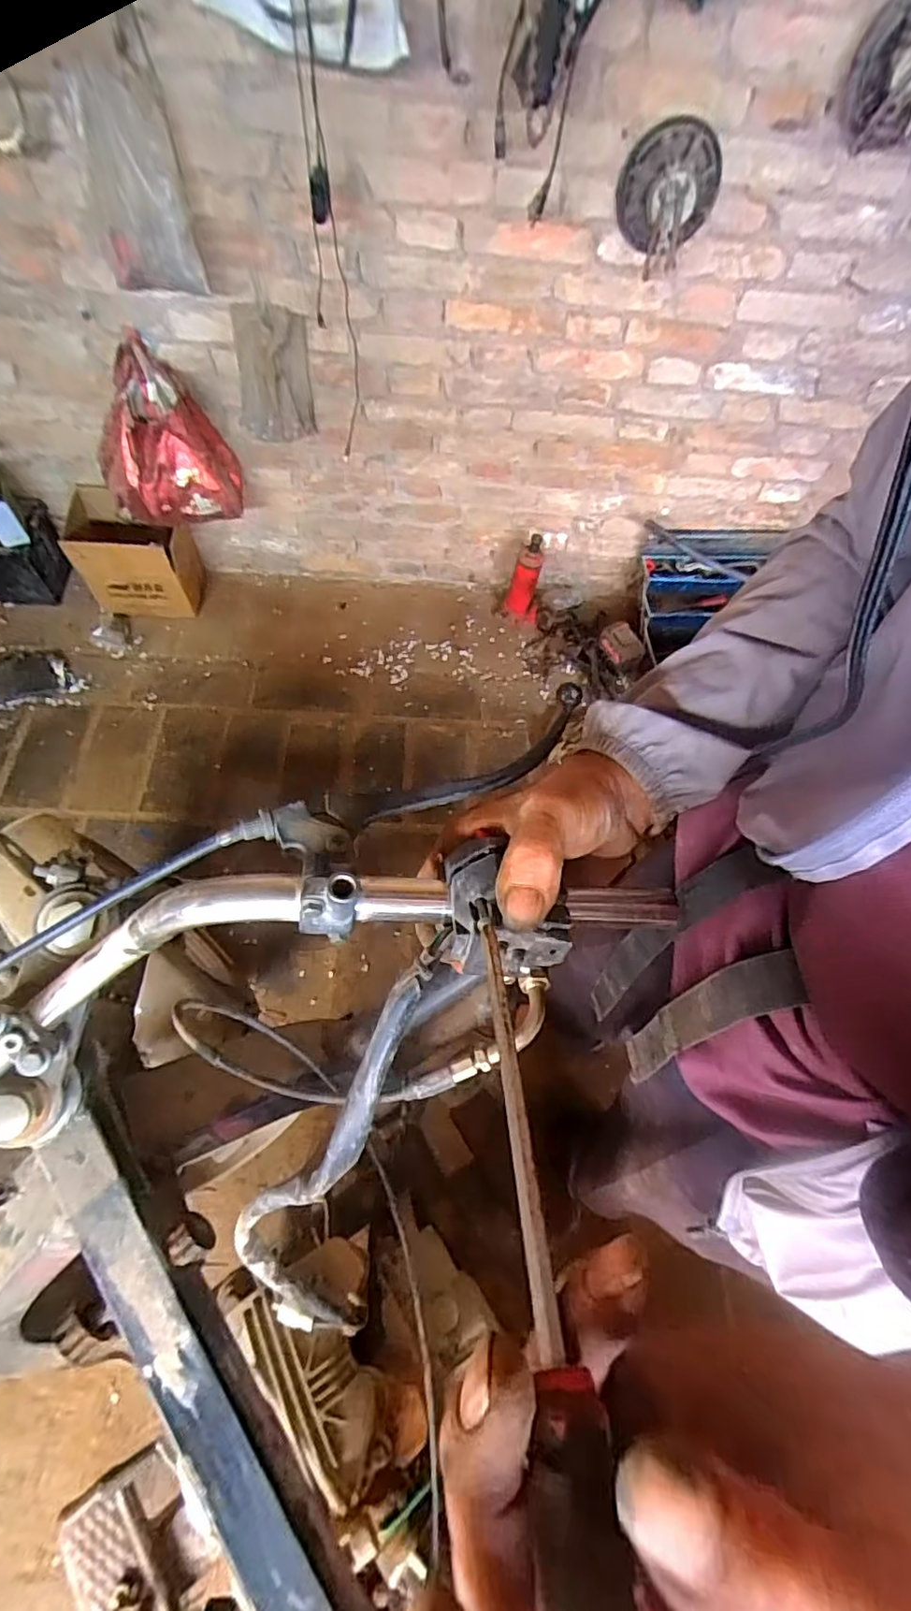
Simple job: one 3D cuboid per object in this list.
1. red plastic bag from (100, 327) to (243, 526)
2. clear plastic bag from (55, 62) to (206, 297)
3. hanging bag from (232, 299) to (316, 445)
[{"bbox_3d":[-0.645,-0.789,1.335,0.283,0.318,0.164,9,62,-1],"label":"red plastic bag"},{"bbox_3d":[-0.517,-0.968,0.956,0.184,0.279,0.034,13,68,9],"label":"clear plastic bag"},{"bbox_3d":[-0.381,-0.885,1.255,0.151,0.272,0.028,11,67,-2],"label":"hanging bag"}]

